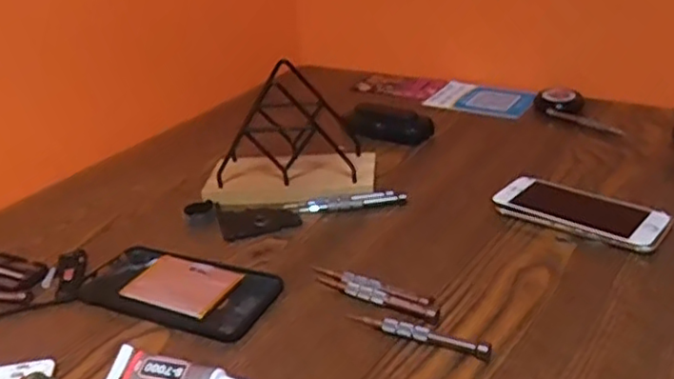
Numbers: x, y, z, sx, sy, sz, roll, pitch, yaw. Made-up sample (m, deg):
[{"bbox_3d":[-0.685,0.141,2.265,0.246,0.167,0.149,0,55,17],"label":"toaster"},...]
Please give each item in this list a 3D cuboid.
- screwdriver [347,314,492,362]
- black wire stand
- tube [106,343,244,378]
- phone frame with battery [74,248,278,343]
[{"bbox_3d":[0.054,0.098,0.443,0.102,0.010,0.011,11,31,29],"label":"screwdriver"},{"bbox_3d":[-0.051,-0.060,0.653,0.137,0.117,0.075,-1,27,8],"label":"black wire stand"},{"bbox_3d":[-0.103,0.123,0.417,0.105,0.018,0.026,8,30,24],"label":"tube"},{"bbox_3d":[-0.129,0.079,0.520,0.159,0.009,0.074,8,30,24],"label":"phone frame with battery"}]

